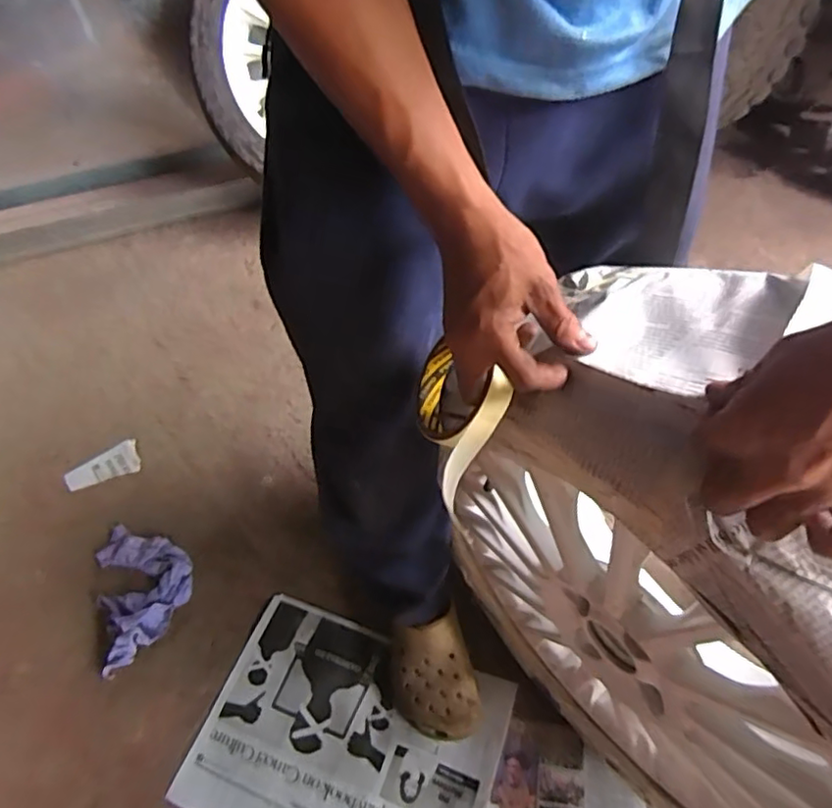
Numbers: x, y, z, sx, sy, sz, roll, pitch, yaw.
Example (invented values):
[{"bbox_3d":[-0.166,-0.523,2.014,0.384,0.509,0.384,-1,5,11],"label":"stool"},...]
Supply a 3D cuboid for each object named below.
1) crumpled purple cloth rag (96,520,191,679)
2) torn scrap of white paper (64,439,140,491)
[{"bbox_3d":[-0.408,0.264,0.915,0.136,0.051,0.230,-20,54,-14],"label":"crumpled purple cloth rag"},{"bbox_3d":[-0.551,0.106,1.071,0.118,0.015,0.066,-20,54,-14],"label":"torn scrap of white paper"}]

